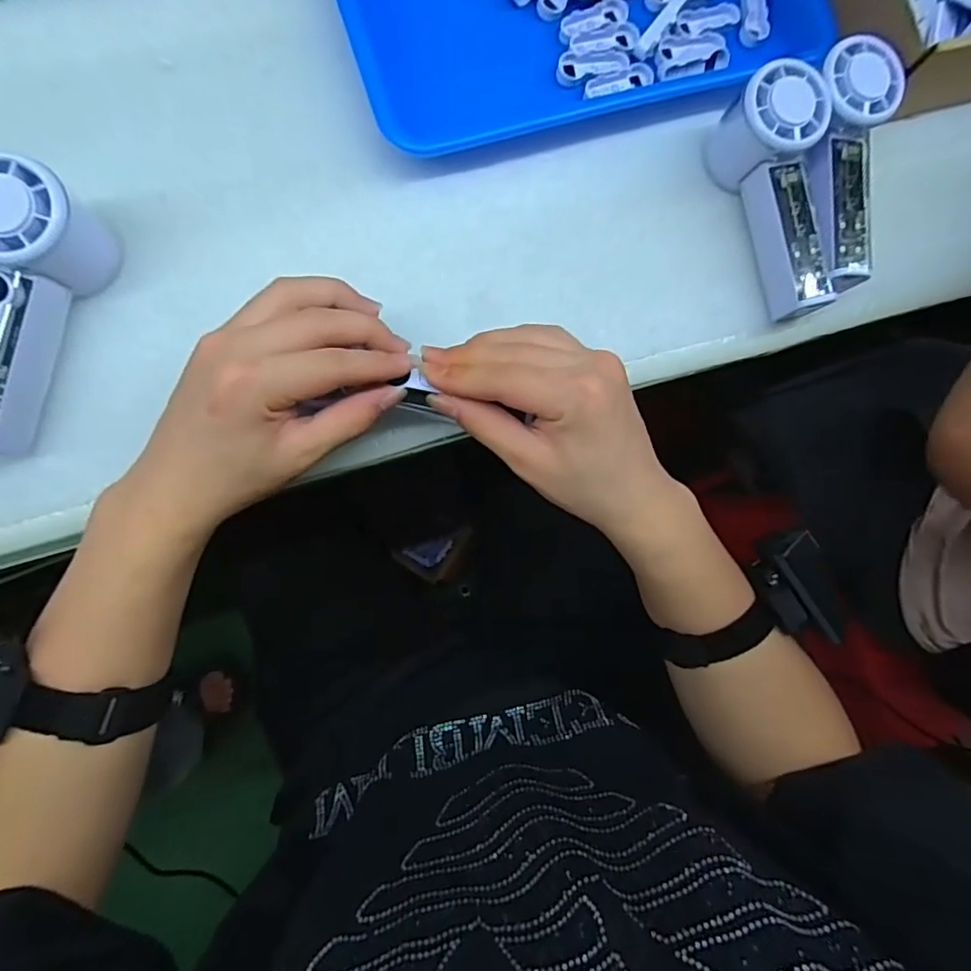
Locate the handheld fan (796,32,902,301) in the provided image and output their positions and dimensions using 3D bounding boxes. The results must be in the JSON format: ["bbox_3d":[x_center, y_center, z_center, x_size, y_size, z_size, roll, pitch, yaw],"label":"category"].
[{"bbox_3d":[0.242,-0.215,0.378,0.055,0.053,0.158,7,85,-7],"label":"handheld fan"}]

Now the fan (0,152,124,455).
[{"bbox_3d":[-0.264,-0.095,0.309,0.058,0.072,0.148,23,83,-5],"label":"fan"}]

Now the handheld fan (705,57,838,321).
[{"bbox_3d":[0.197,-0.193,0.371,0.056,0.056,0.152,-6,86,-8],"label":"handheld fan"}]

